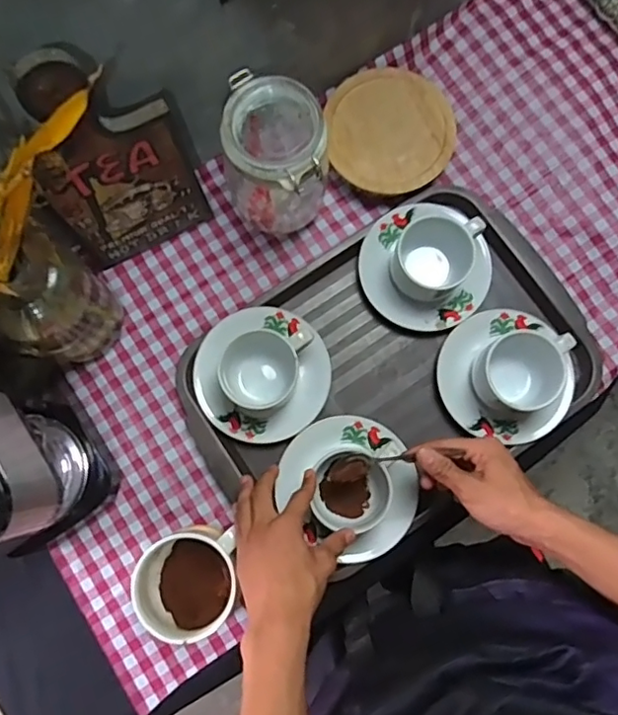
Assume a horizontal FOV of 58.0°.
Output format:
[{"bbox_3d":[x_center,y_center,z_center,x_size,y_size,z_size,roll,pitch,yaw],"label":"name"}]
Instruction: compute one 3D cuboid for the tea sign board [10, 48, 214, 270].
[{"bbox_3d":[-0.179,-0.172,0.521,0.136,0.278,0.016,-27,81,-5],"label":"tea sign board"}]

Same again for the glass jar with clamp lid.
[{"bbox_3d":[-0.034,-0.196,0.583,0.096,0.168,0.090,0,80,-1],"label":"glass jar with clamp lid"}]

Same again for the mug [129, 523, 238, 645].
[{"bbox_3d":[-0.121,0.227,0.562,0.097,0.075,0.098,-7,80,-2],"label":"mug"}]

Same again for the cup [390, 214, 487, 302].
[{"bbox_3d":[0.144,-0.115,0.616,0.103,0.053,0.079,-33,82,-6],"label":"cup"}]

